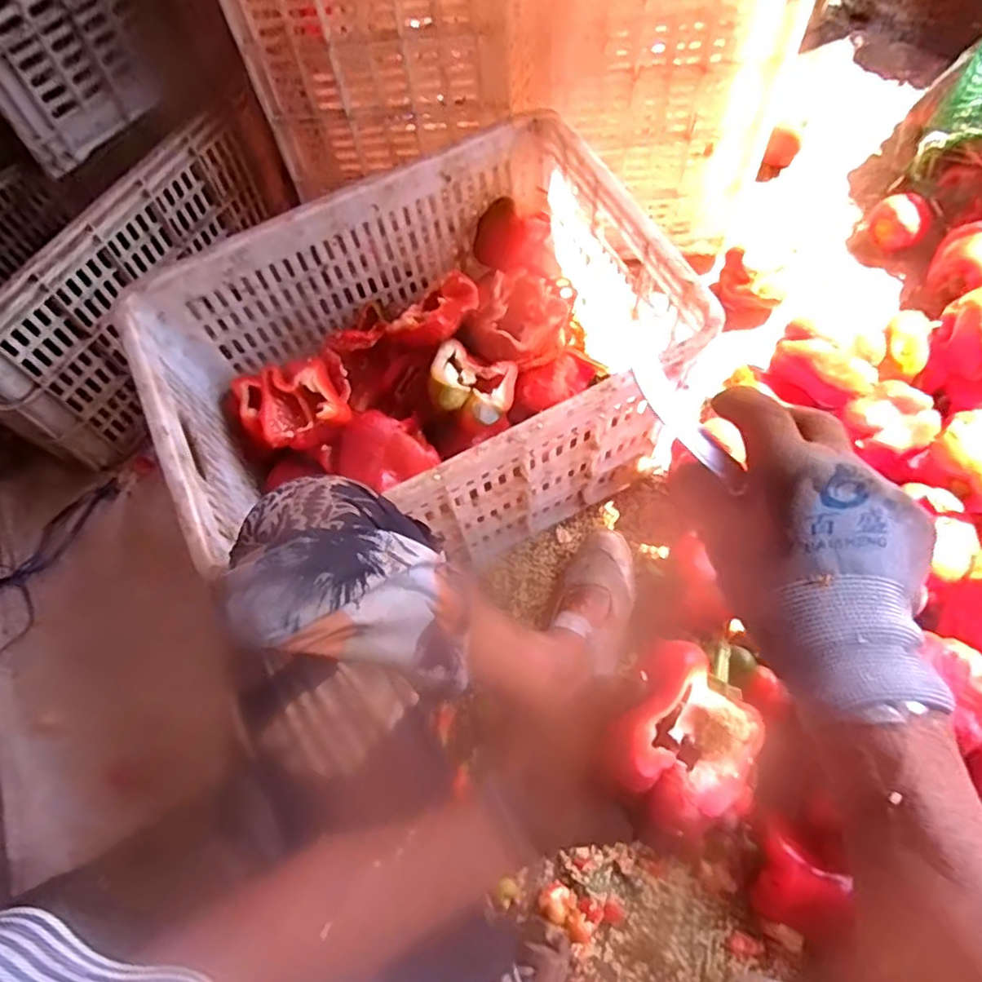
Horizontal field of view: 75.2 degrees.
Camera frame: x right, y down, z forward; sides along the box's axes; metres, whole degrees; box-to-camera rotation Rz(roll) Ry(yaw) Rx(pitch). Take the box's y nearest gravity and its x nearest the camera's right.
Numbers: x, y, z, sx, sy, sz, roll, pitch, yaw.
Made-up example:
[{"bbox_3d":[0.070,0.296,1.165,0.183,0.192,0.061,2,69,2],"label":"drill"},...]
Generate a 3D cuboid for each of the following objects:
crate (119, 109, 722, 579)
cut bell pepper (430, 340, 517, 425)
[{"bbox_3d":[-0.076,-0.123,0.727,0.498,0.271,0.350,-24,67,-7],"label":"crate"},{"bbox_3d":[-0.026,-0.119,0.742,0.096,0.048,0.080,21,76,-13],"label":"cut bell pepper"}]

